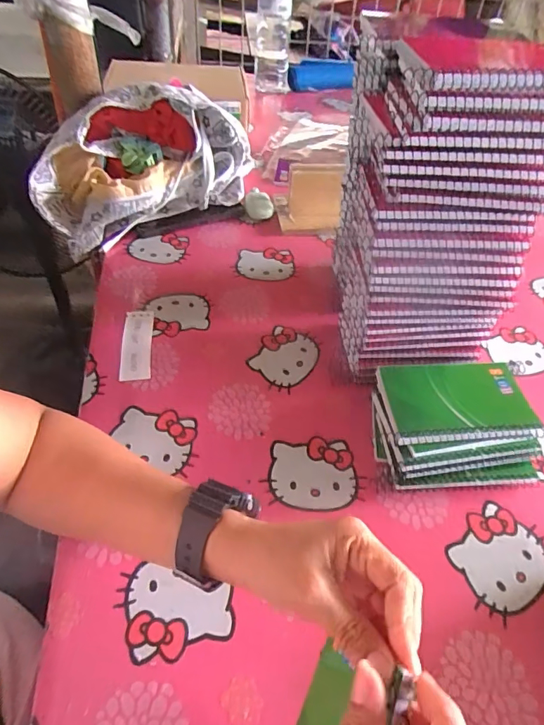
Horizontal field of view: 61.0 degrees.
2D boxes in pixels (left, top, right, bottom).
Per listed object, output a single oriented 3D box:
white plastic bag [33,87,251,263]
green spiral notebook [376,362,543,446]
[{"bbox_3d":[-0.173,-0.292,0.665,0.334,0.143,0.152,-23,54,-24],"label":"white plastic bag"},{"bbox_3d":[0.169,0.034,0.428,0.132,0.011,0.083,-2,48,-7],"label":"green spiral notebook"}]

